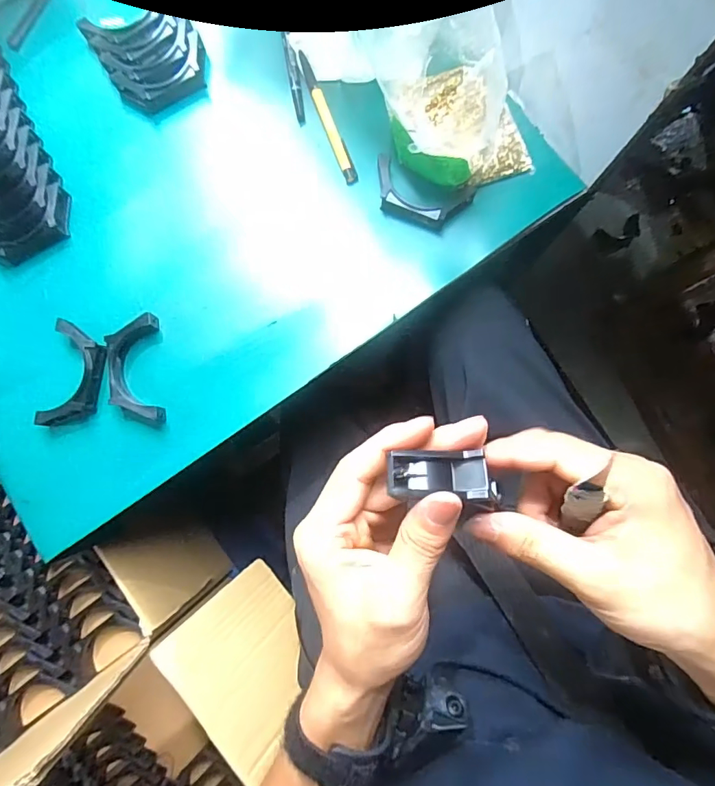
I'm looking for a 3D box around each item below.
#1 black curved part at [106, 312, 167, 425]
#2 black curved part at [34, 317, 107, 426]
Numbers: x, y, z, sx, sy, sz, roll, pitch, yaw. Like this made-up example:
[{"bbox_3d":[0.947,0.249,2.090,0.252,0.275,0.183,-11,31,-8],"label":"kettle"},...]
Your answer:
[{"bbox_3d":[-0.196,-0.020,0.420,0.041,0.018,0.094,-7,84,1],"label":"black curved part"},{"bbox_3d":[-0.247,-0.016,0.419,0.046,0.022,0.092,4,84,2],"label":"black curved part"}]

